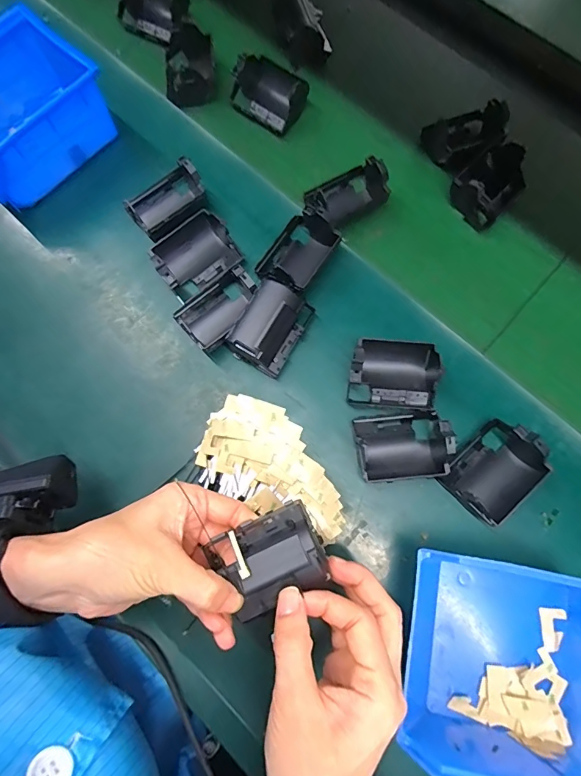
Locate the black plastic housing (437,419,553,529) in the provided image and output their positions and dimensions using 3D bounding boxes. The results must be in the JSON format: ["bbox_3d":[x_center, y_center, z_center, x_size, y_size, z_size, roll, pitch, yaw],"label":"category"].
[{"bbox_3d":[0.158,0.065,0.320,0.073,0.040,0.053,-42,79,-10],"label":"black plastic housing"}]

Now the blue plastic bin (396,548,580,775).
[{"bbox_3d":[0.145,0.184,0.278,0.133,0.067,0.121,9,76,2],"label":"blue plastic bin"}]

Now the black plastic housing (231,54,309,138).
[{"bbox_3d":[-0.024,-0.301,0.419,0.071,0.033,0.049,37,79,9],"label":"black plastic housing"}]

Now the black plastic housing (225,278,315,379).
[{"bbox_3d":[-0.017,-0.048,0.347,0.046,0.039,0.067,30,78,7],"label":"black plastic housing"}]

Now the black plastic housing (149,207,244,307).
[{"bbox_3d":[-0.086,-0.119,0.366,0.070,0.036,0.053,-38,79,-9],"label":"black plastic housing"}]

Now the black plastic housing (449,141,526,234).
[{"bbox_3d":[0.191,-0.194,0.395,0.069,0.039,0.051,-44,80,-10],"label":"black plastic housing"}]

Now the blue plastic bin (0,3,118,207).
[{"bbox_3d":[-0.245,-0.249,0.385,0.147,0.076,0.109,-40,79,-9],"label":"blue plastic bin"}]

